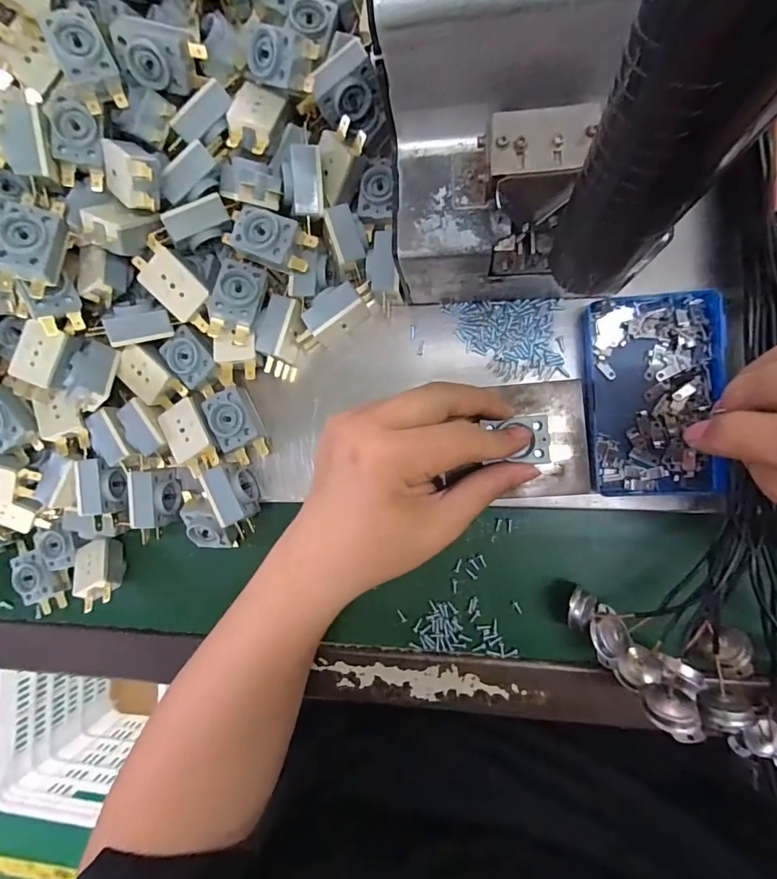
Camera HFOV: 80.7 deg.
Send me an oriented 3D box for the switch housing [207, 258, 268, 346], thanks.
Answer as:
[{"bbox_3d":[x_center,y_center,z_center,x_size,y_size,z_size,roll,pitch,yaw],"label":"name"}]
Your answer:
[{"bbox_3d":[-0.090,-0.084,0.277,0.031,0.015,0.047,13,90,-34],"label":"switch housing"}]

